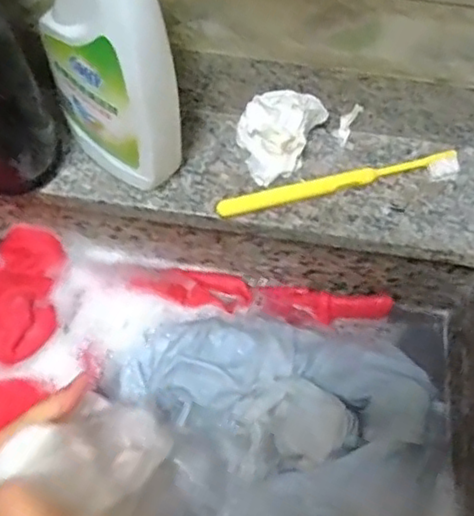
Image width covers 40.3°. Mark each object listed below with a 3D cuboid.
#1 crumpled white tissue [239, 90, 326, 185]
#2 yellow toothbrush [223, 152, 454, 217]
[{"bbox_3d":[0.030,-0.085,0.455,0.059,0.044,0.052,7,65,1],"label":"crumpled white tissue"},{"bbox_3d":[0.073,-0.052,0.458,0.176,0.010,0.018,-11,66,-7],"label":"yellow toothbrush"}]

